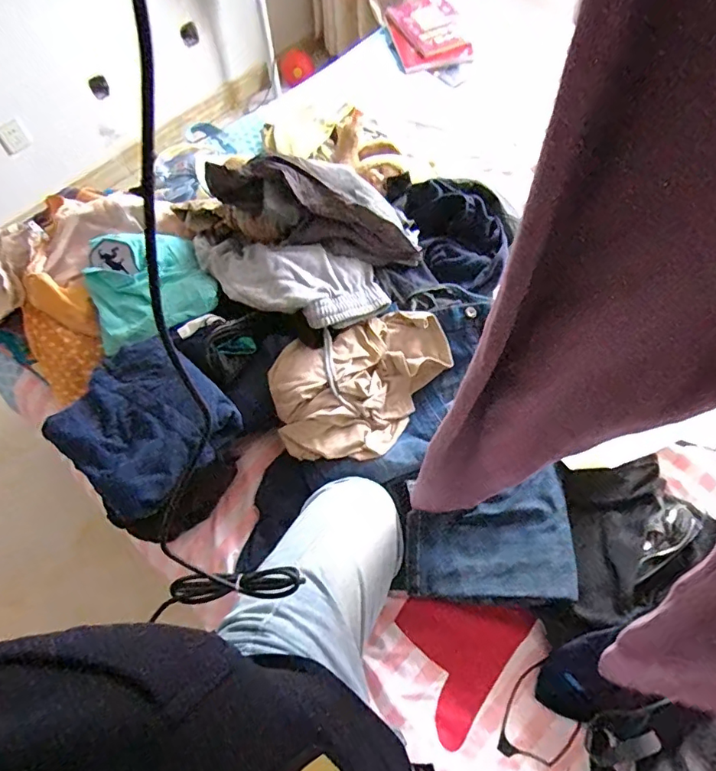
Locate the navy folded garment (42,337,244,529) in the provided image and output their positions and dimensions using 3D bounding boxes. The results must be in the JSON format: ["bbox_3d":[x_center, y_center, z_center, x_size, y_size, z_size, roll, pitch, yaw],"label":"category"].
[{"bbox_3d":[-0.326,0.046,0.741,0.235,0.063,0.218,37,68,21],"label":"navy folded garment"}]

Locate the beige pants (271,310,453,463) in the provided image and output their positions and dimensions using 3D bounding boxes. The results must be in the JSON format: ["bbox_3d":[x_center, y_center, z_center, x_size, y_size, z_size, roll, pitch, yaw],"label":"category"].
[{"bbox_3d":[0.015,-0.002,0.838,0.314,0.073,0.217,-23,62,-10],"label":"beige pants"}]

